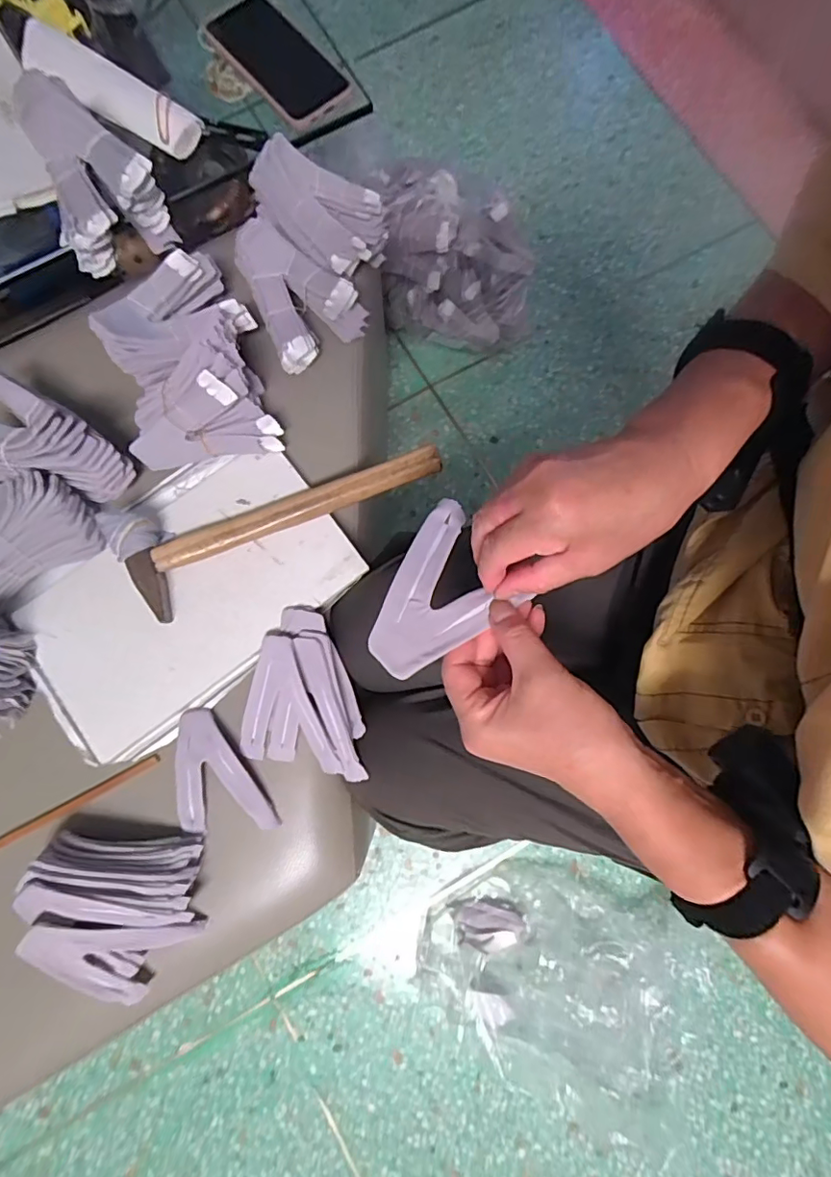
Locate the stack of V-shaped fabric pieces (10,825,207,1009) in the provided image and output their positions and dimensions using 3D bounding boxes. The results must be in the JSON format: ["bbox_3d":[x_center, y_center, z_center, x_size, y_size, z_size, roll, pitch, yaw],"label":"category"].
[{"bbox_3d":[-0.245,0.269,0.432,0.121,0.059,0.124,3,80,1],"label":"stack of V-shaped fabric pieces"}]

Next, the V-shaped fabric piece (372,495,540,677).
[{"bbox_3d":[0.025,0.000,0.325,0.076,0.010,0.123,16,60,5],"label":"V-shaped fabric piece"}]

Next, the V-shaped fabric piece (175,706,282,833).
[{"bbox_3d":[-0.184,0.173,0.474,0.070,0.008,0.125,-36,81,-6],"label":"V-shaped fabric piece"}]

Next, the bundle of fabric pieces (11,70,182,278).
[{"bbox_3d":[-0.289,-0.360,0.481,0.100,0.100,0.116,-34,81,-5],"label":"bundle of fabric pieces"}]

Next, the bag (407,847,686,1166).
[{"bbox_3d":[0.185,0.576,0.746,0.353,0.102,0.337,6,80,2],"label":"bag"}]

